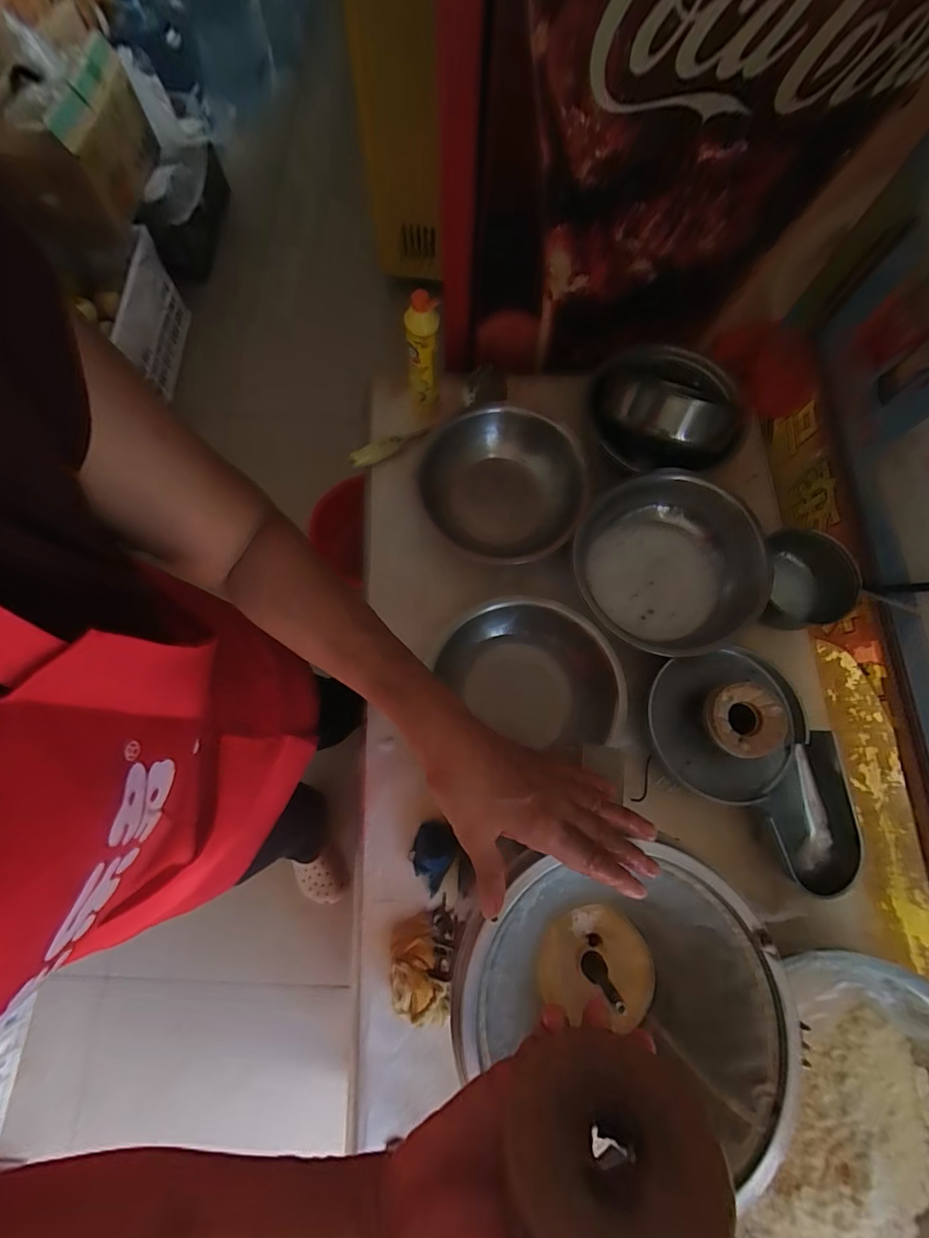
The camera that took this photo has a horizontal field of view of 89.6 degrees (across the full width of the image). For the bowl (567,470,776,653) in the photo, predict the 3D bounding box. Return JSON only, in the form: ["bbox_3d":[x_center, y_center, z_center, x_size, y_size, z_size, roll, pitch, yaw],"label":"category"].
[{"bbox_3d":[0.343,-0.086,0.808,0.293,0.112,0.300,0,74,-1],"label":"bowl"}]

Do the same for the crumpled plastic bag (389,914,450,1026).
[{"bbox_3d":[-0.065,0.505,0.658,0.072,0.078,0.135,-16,75,-5],"label":"crumpled plastic bag"}]

